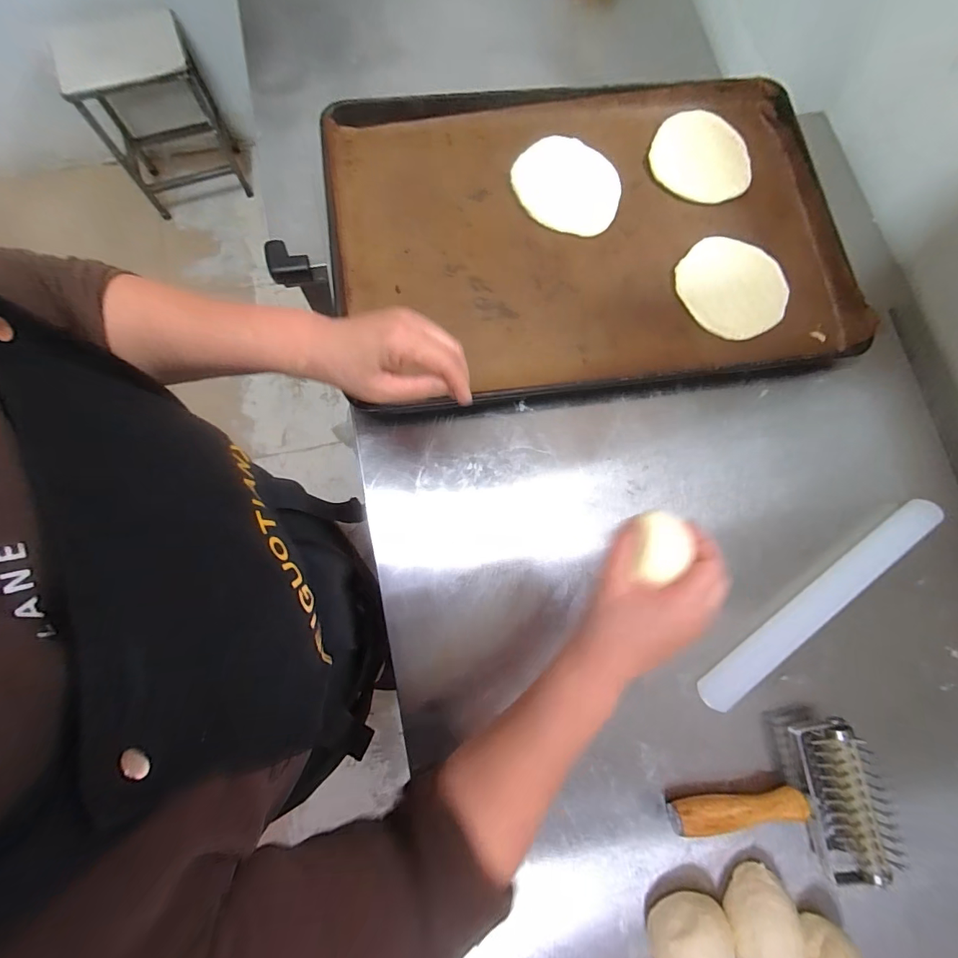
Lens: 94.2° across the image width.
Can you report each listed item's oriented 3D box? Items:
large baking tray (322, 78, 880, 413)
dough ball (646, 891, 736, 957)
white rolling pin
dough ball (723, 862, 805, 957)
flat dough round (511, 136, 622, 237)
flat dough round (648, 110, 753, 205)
[{"bbox_3d":[0.136,-0.295,0.536,0.605,0.044,0.404,-7,79,-2],"label":"large baking tray"},{"bbox_3d":[0.175,0.390,0.380,0.064,0.046,0.059,1,77,-3],"label":"dough ball"},{"bbox_3d":[0.347,0.123,0.455,0.315,0.028,0.030,-35,81,-10],"label":"white rolling pin"},{"bbox_3d":[0.238,0.373,0.381,0.062,0.052,0.053,-40,82,-11],"label":"dough ball"},{"bbox_3d":[0.109,-0.369,0.555,0.132,0.010,0.128,1,77,-3],"label":"flat dough round"},{"bbox_3d":[0.281,-0.412,0.567,0.120,0.007,0.128,0,79,2],"label":"flat dough round"}]

